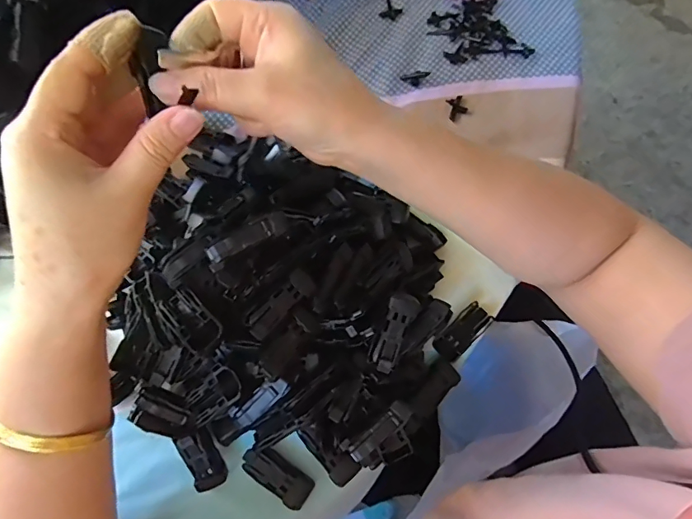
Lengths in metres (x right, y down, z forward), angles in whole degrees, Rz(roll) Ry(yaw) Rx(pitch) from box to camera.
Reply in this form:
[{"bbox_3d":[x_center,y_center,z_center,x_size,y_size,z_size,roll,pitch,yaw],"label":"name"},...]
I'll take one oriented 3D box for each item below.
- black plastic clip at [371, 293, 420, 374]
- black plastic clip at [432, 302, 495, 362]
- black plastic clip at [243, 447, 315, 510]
[{"bbox_3d":[0.029,0.043,0.280,0.018,0.014,0.048,23,85,-6],"label":"black plastic clip"},{"bbox_3d":[0.084,0.051,0.331,0.046,0.008,0.020,-41,74,-13],"label":"black plastic clip"},{"bbox_3d":[-0.044,0.139,0.301,0.047,0.009,0.021,33,73,12],"label":"black plastic clip"}]

